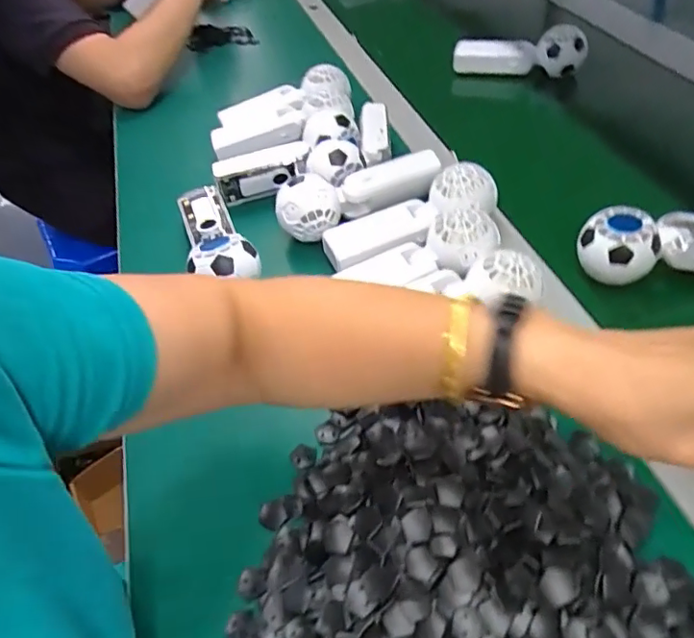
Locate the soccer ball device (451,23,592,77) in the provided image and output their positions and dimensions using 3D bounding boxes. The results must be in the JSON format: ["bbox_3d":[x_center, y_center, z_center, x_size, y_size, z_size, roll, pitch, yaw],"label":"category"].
[{"bbox_3d":[0.237,-0.368,0.741,0.175,0.054,0.051,7,49,12],"label":"soccer ball device"}]

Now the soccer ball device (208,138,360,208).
[{"bbox_3d":[-0.061,-0.159,0.571,0.158,0.046,0.058,-4,46,20],"label":"soccer ball device"}]

